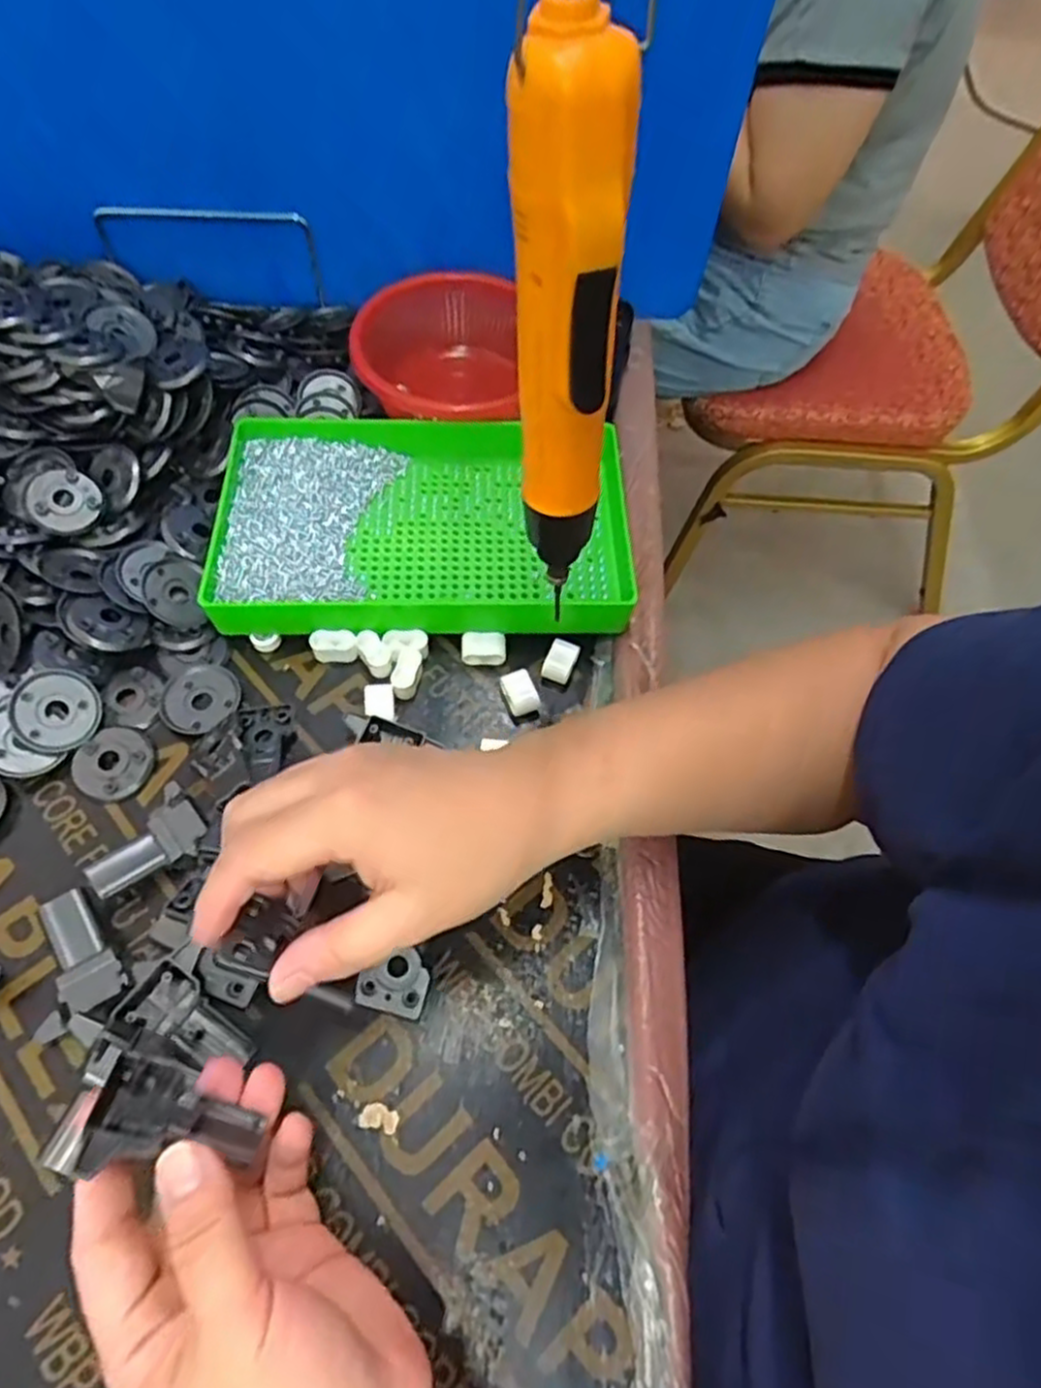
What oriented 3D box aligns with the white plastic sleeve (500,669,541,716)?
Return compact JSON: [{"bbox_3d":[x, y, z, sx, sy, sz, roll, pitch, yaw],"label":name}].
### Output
[{"bbox_3d":[-0.001,-0.001,0.441,0.017,0.015,0.024,-18,63,-13],"label":"white plastic sleeve"}]

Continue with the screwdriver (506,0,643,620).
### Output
[{"bbox_3d":[0.013,-0.114,0.276,0.041,0.197,0.032,-8,61,-8],"label":"screwdriver"}]

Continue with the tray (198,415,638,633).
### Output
[{"bbox_3d":[-0.058,-0.114,0.477,0.246,0.028,0.161,0,60,-3],"label":"tray"}]

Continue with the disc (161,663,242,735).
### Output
[{"bbox_3d":[-0.181,0.002,0.430,0.043,0.007,0.043,2,60,-3],"label":"disc"}]

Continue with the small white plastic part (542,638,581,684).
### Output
[{"bbox_3d":[0.024,-0.019,0.455,0.018,0.016,0.024,22,61,9],"label":"small white plastic part"}]

